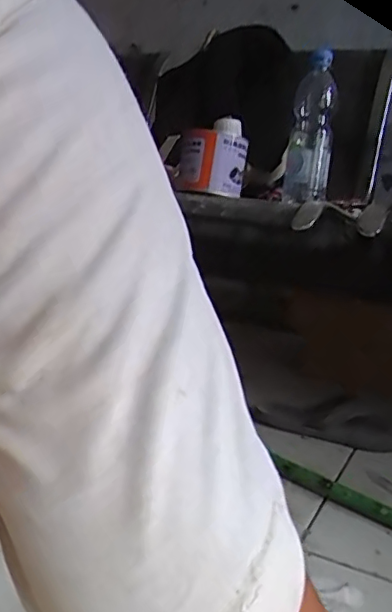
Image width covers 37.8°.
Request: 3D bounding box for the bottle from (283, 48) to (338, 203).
[{"bbox_3d":[0.192,-0.295,0.952,0.068,0.300,0.063,7,-16,8],"label":"bottle"}]

